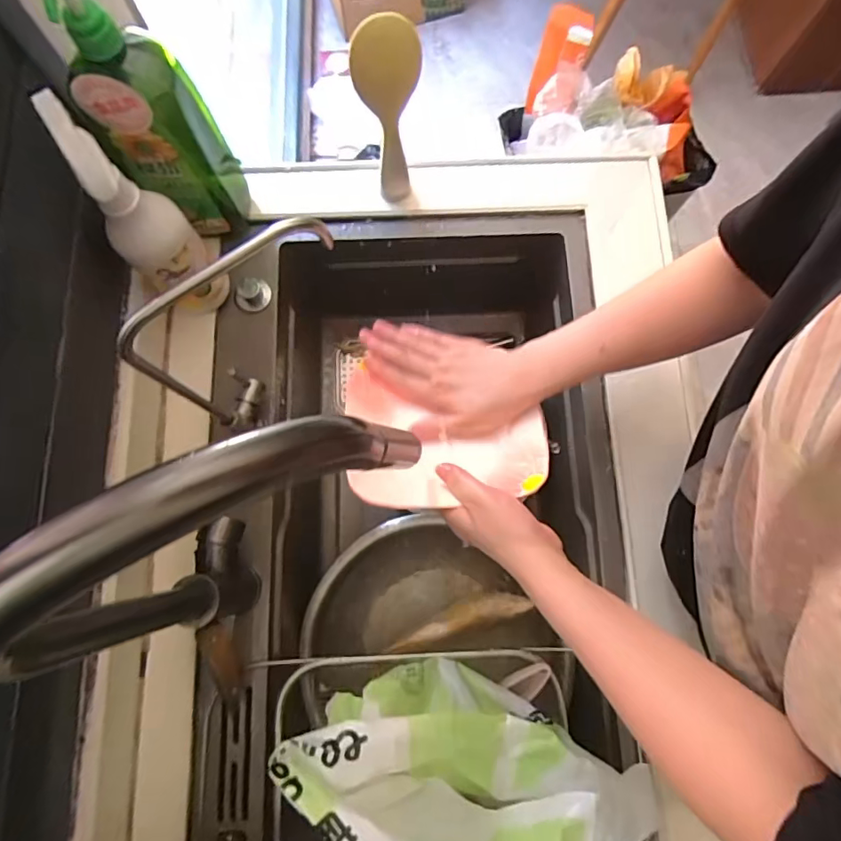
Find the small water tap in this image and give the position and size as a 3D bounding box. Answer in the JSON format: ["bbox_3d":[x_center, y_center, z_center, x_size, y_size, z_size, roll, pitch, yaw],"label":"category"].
[{"bbox_3d":[-0.142,-0.075,0.441,0.168,0.244,0.034,-39,81,-8],"label":"small water tap"}]

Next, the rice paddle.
[{"bbox_3d":[-0.031,-0.305,0.522,0.062,0.205,0.025,-6,78,-2],"label":"rice paddle"}]

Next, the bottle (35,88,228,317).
[{"bbox_3d":[-0.262,-0.186,0.493,0.066,0.229,0.095,-39,81,-8],"label":"bottle"}]

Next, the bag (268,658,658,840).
[{"bbox_3d":[0.039,0.305,0.431,0.287,0.144,0.128,23,78,5],"label":"bag"}]

